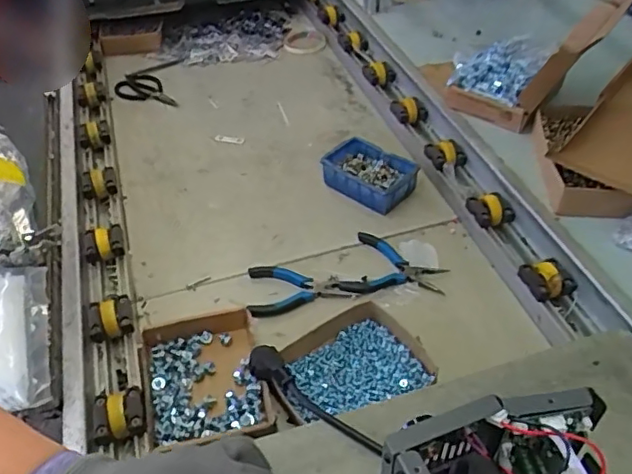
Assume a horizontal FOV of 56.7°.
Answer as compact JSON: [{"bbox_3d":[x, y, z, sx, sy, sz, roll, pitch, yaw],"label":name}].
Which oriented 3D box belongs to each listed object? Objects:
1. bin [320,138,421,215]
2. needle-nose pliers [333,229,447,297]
[{"bbox_3d":[0.086,-0.101,0.959,0.151,0.050,0.096,27,52,27],"label":"bin"},{"bbox_3d":[0.112,0.049,0.834,0.138,0.010,0.109,14,47,17],"label":"needle-nose pliers"}]

